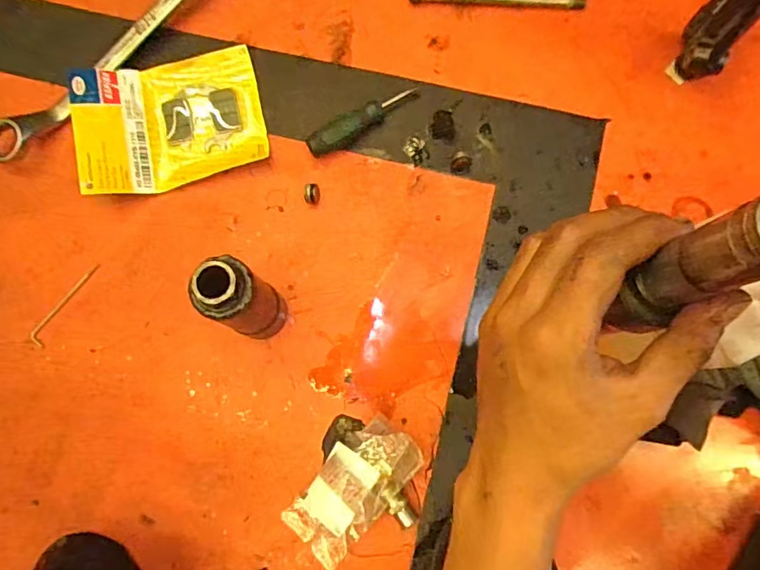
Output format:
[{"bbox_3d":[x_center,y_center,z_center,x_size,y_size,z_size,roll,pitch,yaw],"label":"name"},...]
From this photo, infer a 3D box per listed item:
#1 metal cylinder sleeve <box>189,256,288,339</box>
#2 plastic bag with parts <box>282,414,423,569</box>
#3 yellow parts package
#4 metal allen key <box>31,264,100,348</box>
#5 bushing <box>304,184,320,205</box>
[{"bbox_3d":[-0.116,0.015,0.453,0.049,0.153,0.052,0,78,1],"label":"metal cylinder sleeve"},{"bbox_3d":[-0.019,0.194,0.480,0.106,0.033,0.138,27,80,6],"label":"plastic bag with parts"},{"bbox_3d":[-0.230,-0.182,0.565,0.192,0.024,0.149,-15,78,-2],"label":"yellow parts package"},{"bbox_3d":[-0.326,0.018,0.534,0.017,0.010,0.098,32,78,5],"label":"metal allen key"},{"bbox_3d":[-0.071,-0.095,0.543,0.016,0.024,0.018,-9,78,-4],"label":"bushing"}]

